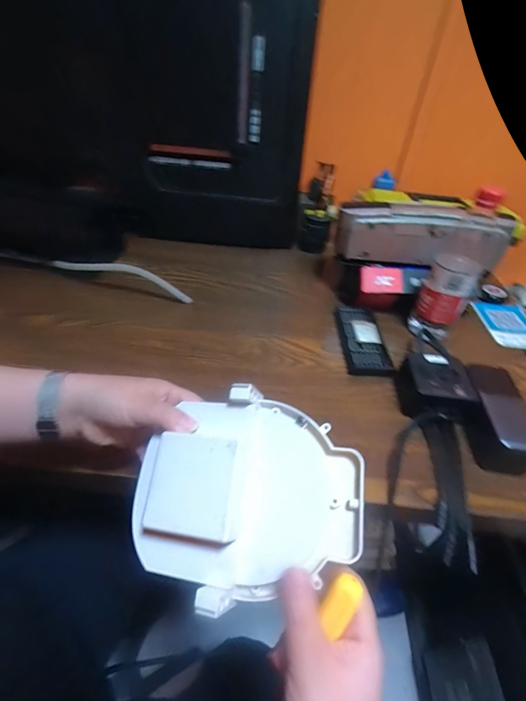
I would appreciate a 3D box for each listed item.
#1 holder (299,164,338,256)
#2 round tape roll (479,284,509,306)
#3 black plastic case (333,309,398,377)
[{"bbox_3d":[0.129,-0.322,0.789,0.078,0.163,0.113,0,42,-6],"label":"holder"},{"bbox_3d":[0.453,-0.110,0.669,0.046,0.025,0.048,3,41,-2],"label":"round tape roll"},{"bbox_3d":[0.159,-0.020,0.550,0.064,0.021,0.160,2,41,-3],"label":"black plastic case"}]

